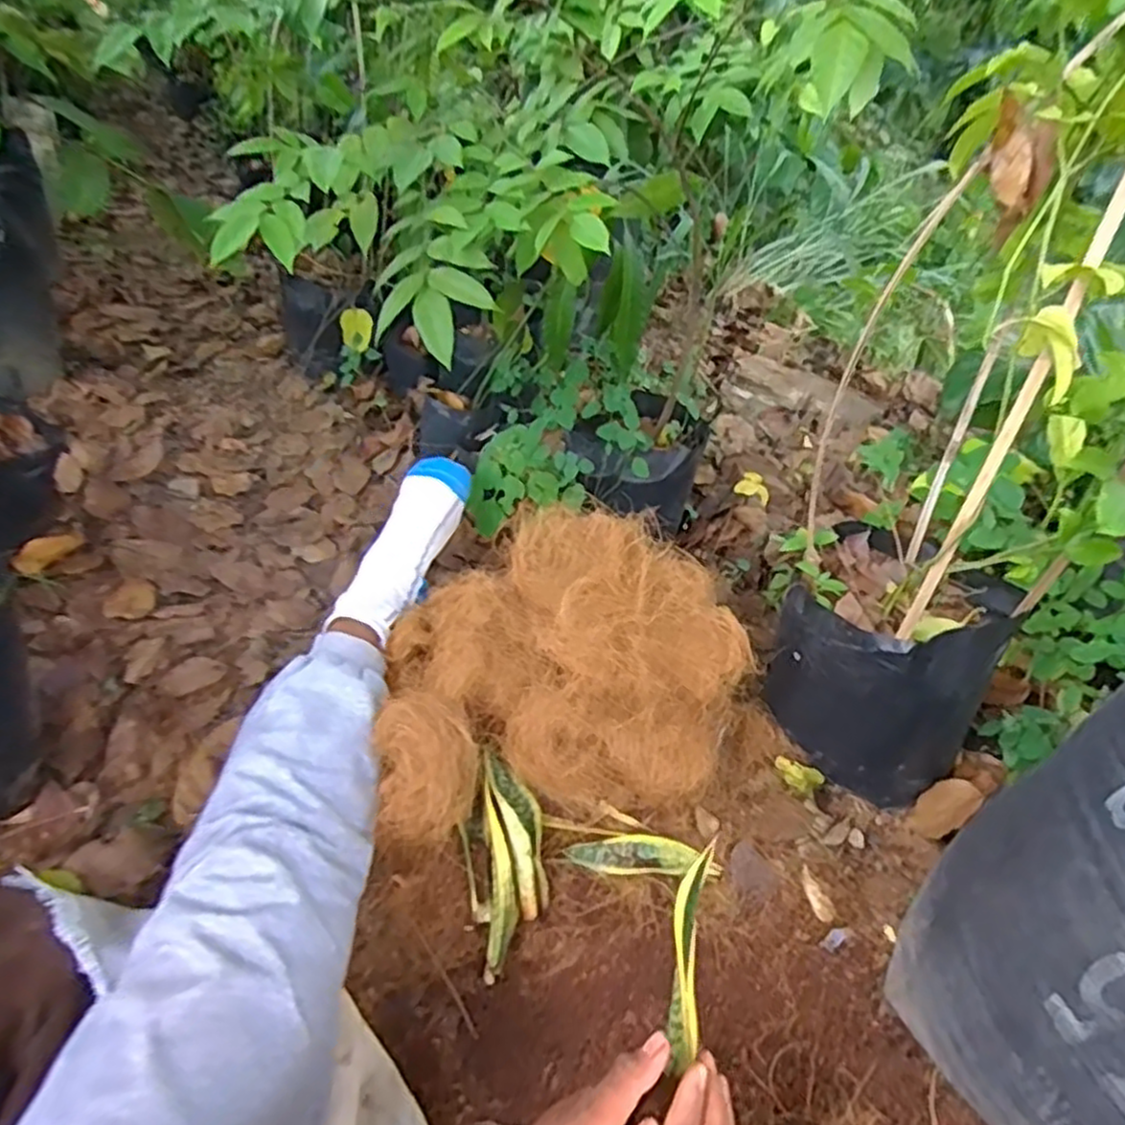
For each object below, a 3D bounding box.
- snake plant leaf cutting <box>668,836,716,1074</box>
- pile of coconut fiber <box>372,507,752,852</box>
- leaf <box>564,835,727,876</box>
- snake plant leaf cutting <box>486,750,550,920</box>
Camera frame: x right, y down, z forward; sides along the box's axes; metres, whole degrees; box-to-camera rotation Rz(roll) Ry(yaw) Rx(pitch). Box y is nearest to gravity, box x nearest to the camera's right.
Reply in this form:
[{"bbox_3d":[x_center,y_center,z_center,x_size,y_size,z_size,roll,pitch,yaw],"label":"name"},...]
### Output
[{"bbox_3d":[0.081,0.251,0.475,0.023,0.033,0.139,12,46,7],"label":"snake plant leaf cutting"},{"bbox_3d":[-0.012,0.086,0.782,0.373,0.183,0.297,-4,40,-12],"label":"pile of coconut fiber"},{"bbox_3d":[0.080,0.290,0.720,0.150,0.017,0.039,3,39,-4],"label":"leaf"},{"bbox_3d":[-0.042,0.257,0.713,0.044,0.027,0.158,13,38,-42],"label":"snake plant leaf cutting"}]

